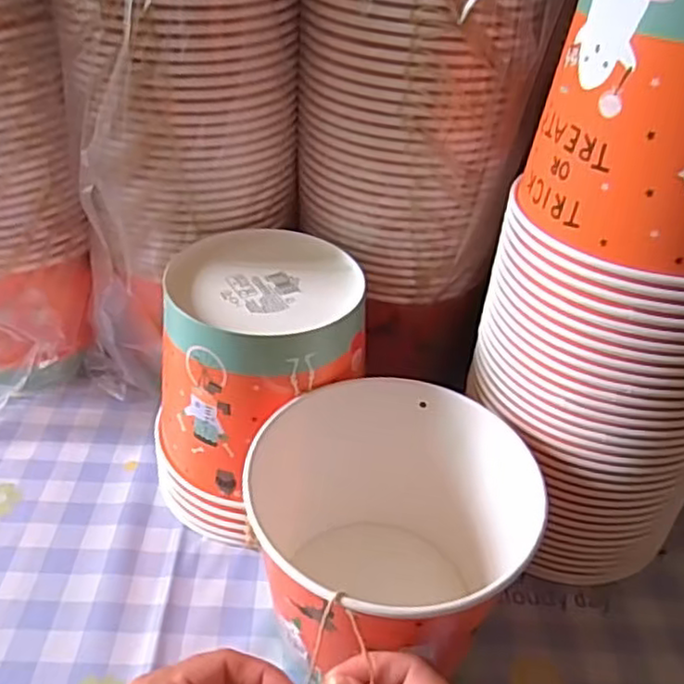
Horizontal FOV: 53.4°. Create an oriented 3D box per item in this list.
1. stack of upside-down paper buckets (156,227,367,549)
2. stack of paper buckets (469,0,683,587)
[{"bbox_3d":[-0.056,0.037,0.491,0.136,0.177,0.142,14,39,13],"label":"stack of upside-down paper buckets"},{"bbox_3d":[0.173,-0.012,0.412,0.144,0.384,0.128,-8,40,-15],"label":"stack of paper buckets"}]

